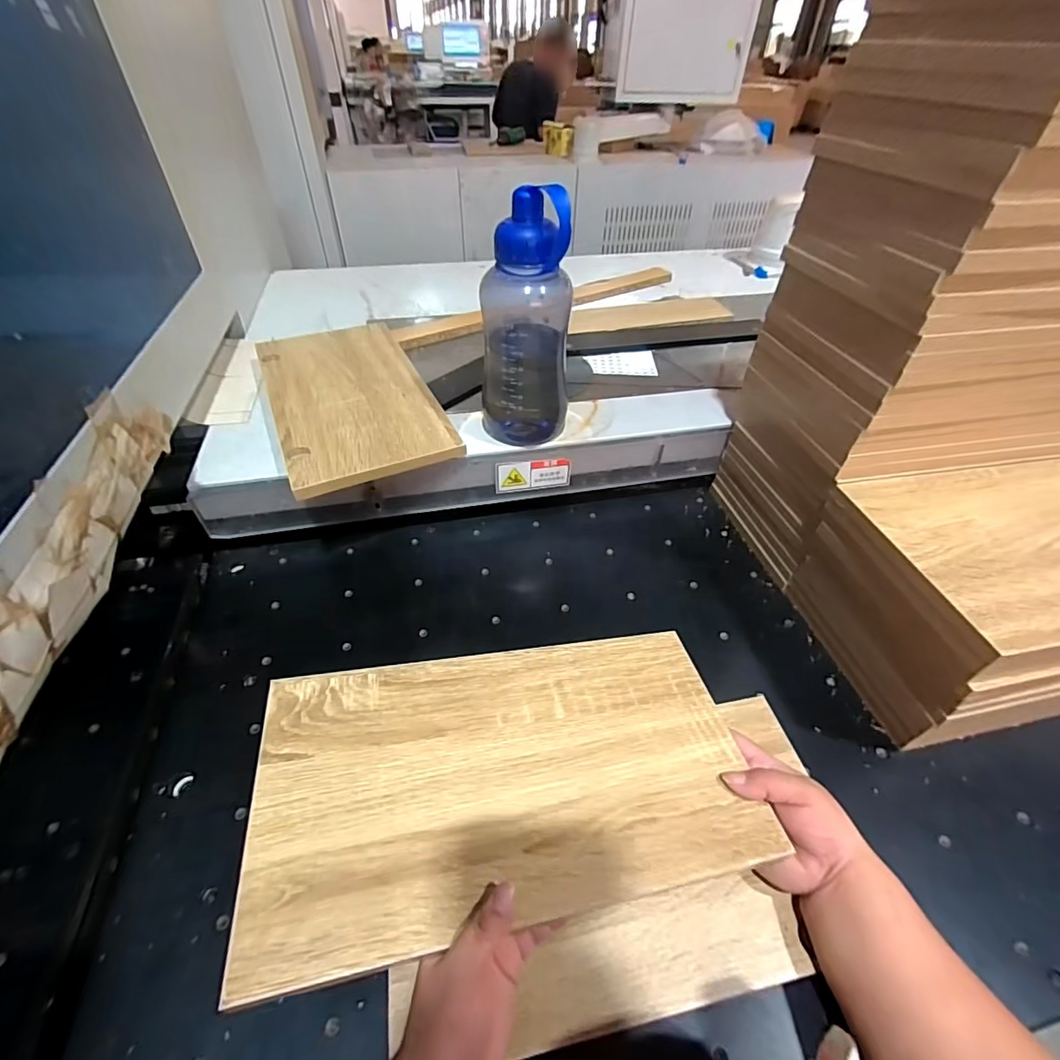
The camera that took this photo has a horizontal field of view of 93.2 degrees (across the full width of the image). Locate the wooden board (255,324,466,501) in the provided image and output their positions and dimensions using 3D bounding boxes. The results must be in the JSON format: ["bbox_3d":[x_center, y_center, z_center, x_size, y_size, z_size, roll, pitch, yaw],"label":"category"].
[{"bbox_3d":[-0.242,-0.185,0.678,0.196,0.017,0.358,-20,51,-18],"label":"wooden board"}]

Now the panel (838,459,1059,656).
[{"bbox_3d":[0.499,0.002,0.460,0.352,0.015,0.194,-7,45,-8],"label":"panel"}]

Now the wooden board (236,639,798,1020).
[{"bbox_3d":[-0.011,0.178,0.379,0.356,0.008,0.193,-4,43,-14],"label":"wooden board"}]

